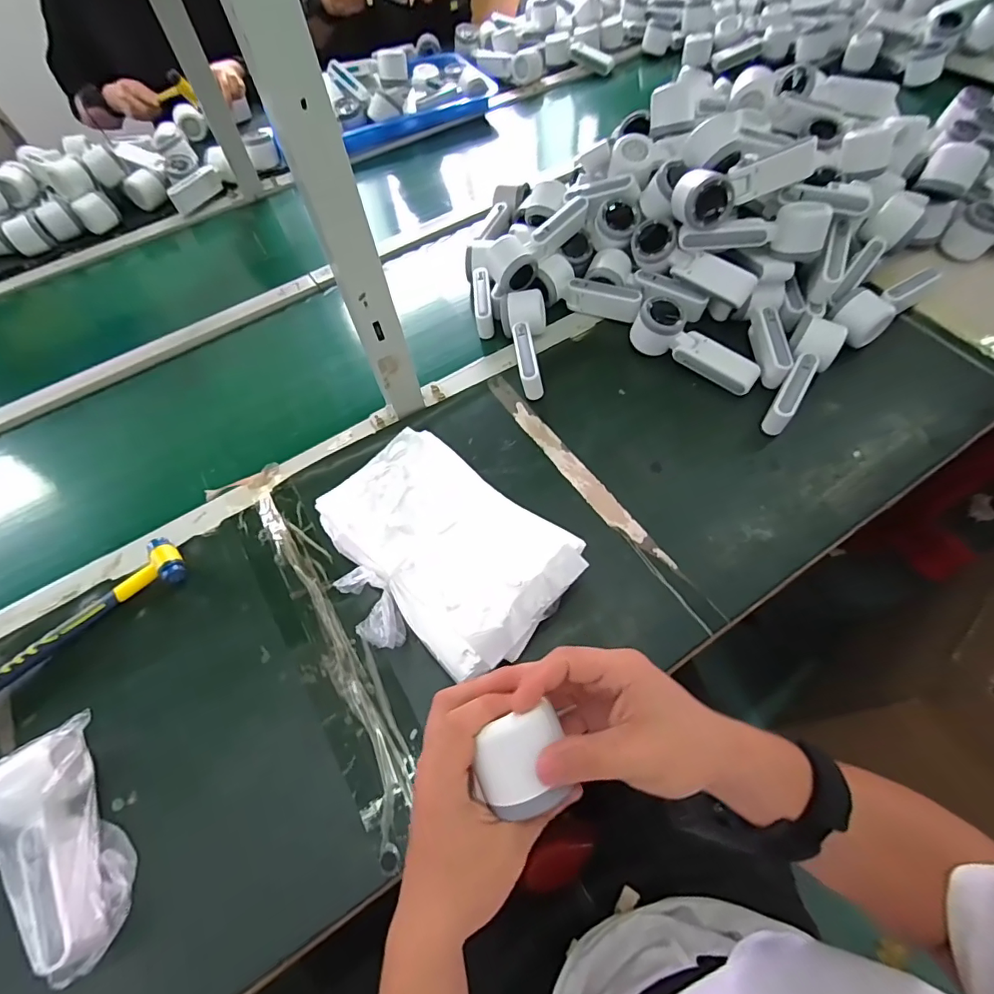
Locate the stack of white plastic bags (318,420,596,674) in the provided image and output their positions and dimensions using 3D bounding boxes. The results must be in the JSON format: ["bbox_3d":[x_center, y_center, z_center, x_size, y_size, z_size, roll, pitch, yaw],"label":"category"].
[{"bbox_3d":[-0.058,0.060,0.491,0.246,0.069,0.197,32,67,21],"label":"stack of white plastic bags"}]

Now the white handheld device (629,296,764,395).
[{"bbox_3d":[0.250,-0.192,0.611,0.165,0.059,0.048,30,66,20],"label":"white handheld device"}]

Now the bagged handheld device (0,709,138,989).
[{"bbox_3d":[-0.365,0.290,0.391,0.099,0.061,0.182,-29,62,-12],"label":"bagged handheld device"}]

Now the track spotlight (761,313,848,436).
[{"bbox_3d":[0.363,-0.147,0.588,0.055,0.059,0.157,31,66,20],"label":"track spotlight"}]

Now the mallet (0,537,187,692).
[{"bbox_3d":[-0.441,0.129,0.498,0.238,0.026,0.062,-37,63,-16],"label":"mallet"}]

